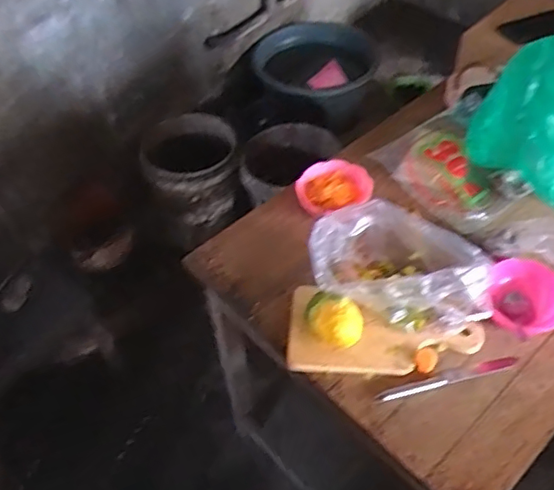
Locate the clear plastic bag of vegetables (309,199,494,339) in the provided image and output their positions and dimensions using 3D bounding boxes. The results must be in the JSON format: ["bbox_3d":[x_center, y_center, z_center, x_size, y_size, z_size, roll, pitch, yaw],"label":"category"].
[{"bbox_3d":[0.187,0.037,0.889,0.265,0.117,0.152,14,53,15],"label":"clear plastic bag of vegetables"}]

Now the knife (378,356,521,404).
[{"bbox_3d":[0.247,0.194,0.845,0.217,0.010,0.024,-12,51,-6],"label":"knife"}]

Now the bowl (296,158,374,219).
[{"bbox_3d":[0.104,-0.106,1.074,0.132,0.050,0.112,-6,50,-1],"label":"bowl"}]

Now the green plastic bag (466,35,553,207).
[{"bbox_3d":[0.464,-0.223,1.010,0.223,0.175,0.182,27,57,23],"label":"green plastic bag"}]

